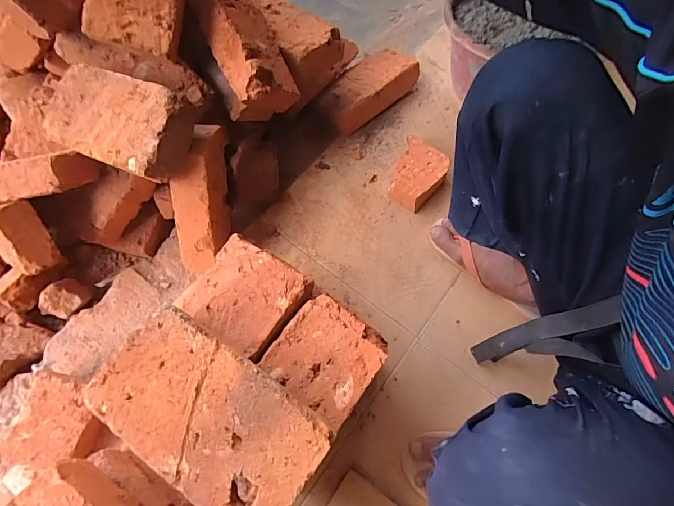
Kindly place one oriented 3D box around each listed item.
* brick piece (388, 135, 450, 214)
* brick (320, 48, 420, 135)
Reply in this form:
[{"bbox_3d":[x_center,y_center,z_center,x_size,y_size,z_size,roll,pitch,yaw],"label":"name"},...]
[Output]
[{"bbox_3d":[0.143,-0.135,0.677,0.081,0.050,0.115,23,70,6],"label":"brick piece"},{"bbox_3d":[0.058,-0.319,0.748,0.205,0.065,0.101,-38,76,-15],"label":"brick"}]

